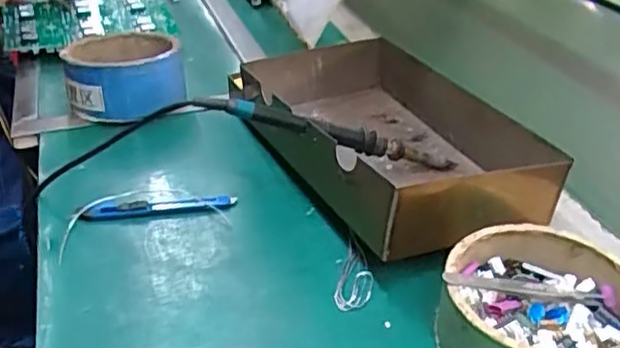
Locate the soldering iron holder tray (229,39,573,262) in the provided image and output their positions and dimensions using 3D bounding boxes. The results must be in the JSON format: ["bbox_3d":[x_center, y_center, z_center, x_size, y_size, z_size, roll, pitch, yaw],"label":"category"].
[{"bbox_3d":[0.056,-0.028,0.567,0.183,0.070,0.317,-16,36,-22],"label":"soldering iron holder tray"}]

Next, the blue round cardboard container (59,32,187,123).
[{"bbox_3d":[-0.206,-0.105,0.709,0.121,0.070,0.135,-28,42,-35],"label":"blue round cardboard container"}]

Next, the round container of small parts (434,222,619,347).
[{"bbox_3d":[0.142,0.090,0.407,0.114,0.054,0.119,-1,33,0],"label":"round container of small parts"}]

